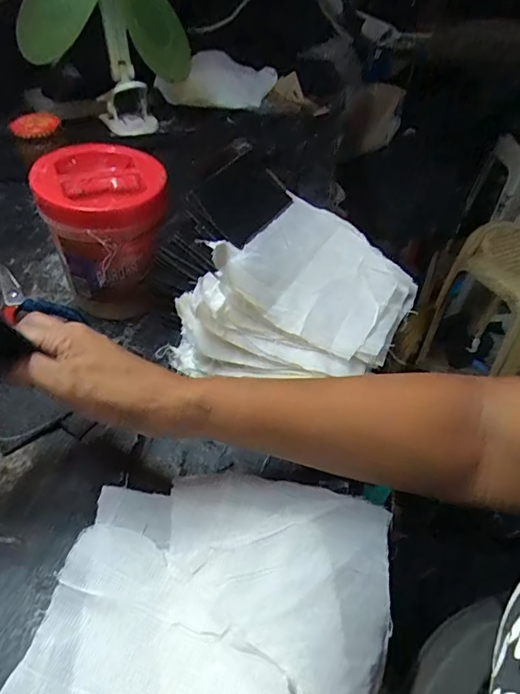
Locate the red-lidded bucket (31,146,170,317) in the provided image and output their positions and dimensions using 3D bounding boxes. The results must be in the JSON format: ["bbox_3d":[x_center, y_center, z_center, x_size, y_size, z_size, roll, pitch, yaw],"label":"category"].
[{"bbox_3d":[-0.147,-0.107,0.490,0.111,0.148,0.107,1,45,-1],"label":"red-lidded bucket"}]

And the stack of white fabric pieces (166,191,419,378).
[{"bbox_3d":[0.044,-0.047,0.465,0.155,0.097,0.230,31,52,27],"label":"stack of white fabric pieces"}]

